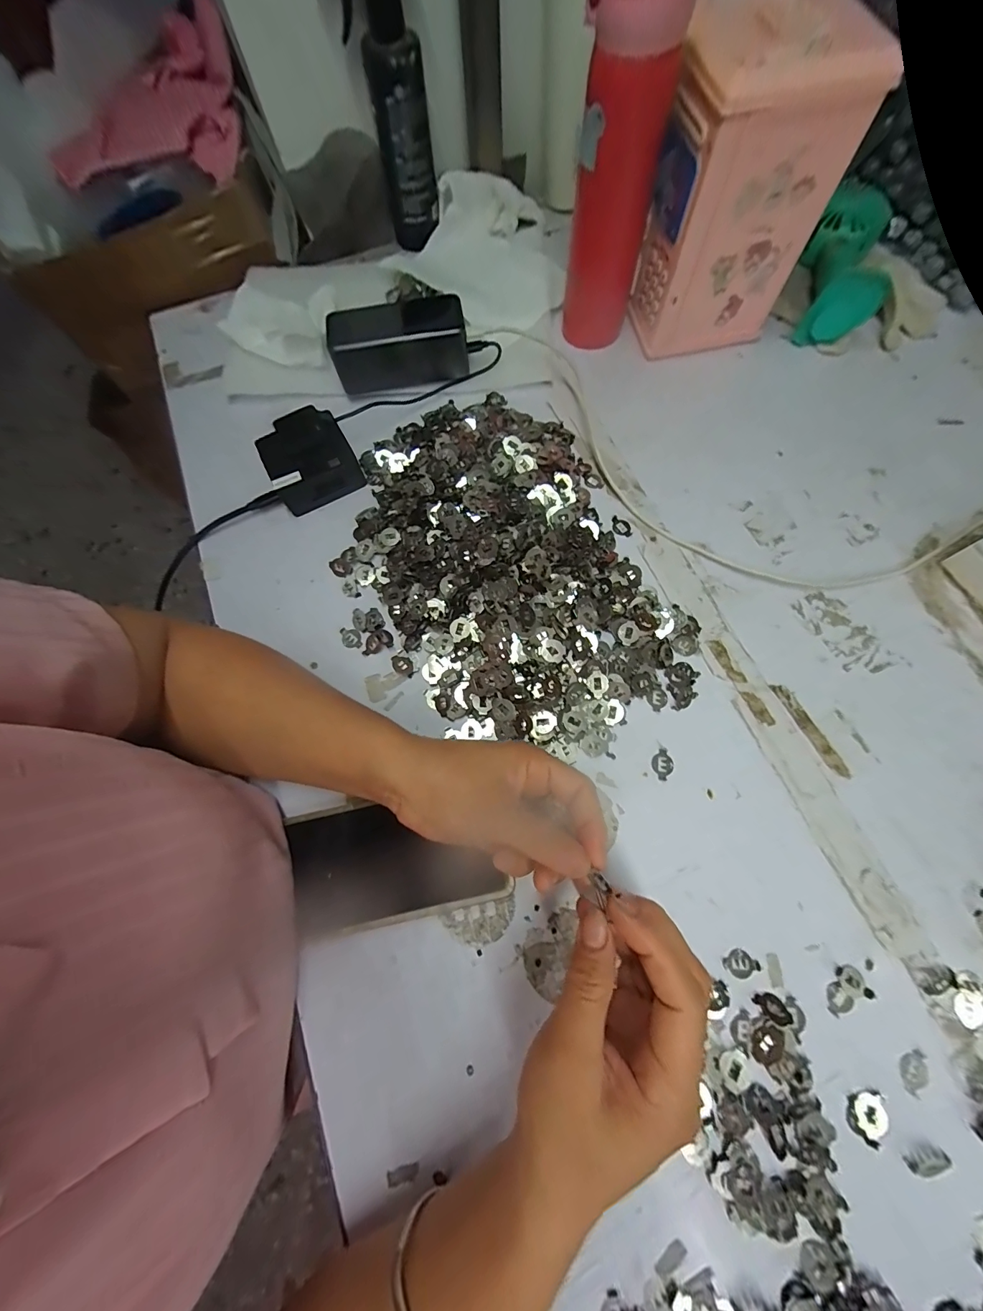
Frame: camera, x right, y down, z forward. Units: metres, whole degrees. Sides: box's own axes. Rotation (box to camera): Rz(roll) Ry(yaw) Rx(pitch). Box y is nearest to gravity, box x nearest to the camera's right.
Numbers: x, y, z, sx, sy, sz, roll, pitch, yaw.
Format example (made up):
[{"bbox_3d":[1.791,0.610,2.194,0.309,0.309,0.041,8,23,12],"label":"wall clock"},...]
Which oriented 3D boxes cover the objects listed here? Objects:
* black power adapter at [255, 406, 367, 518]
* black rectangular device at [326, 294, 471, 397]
[{"bbox_3d":[-0.169,-0.181,0.382,0.076,0.044,0.069,-28,73,-6],"label":"black power adapter"},{"bbox_3d":[-0.091,-0.306,0.409,0.130,0.057,0.059,-8,72,0],"label":"black rectangular device"}]

